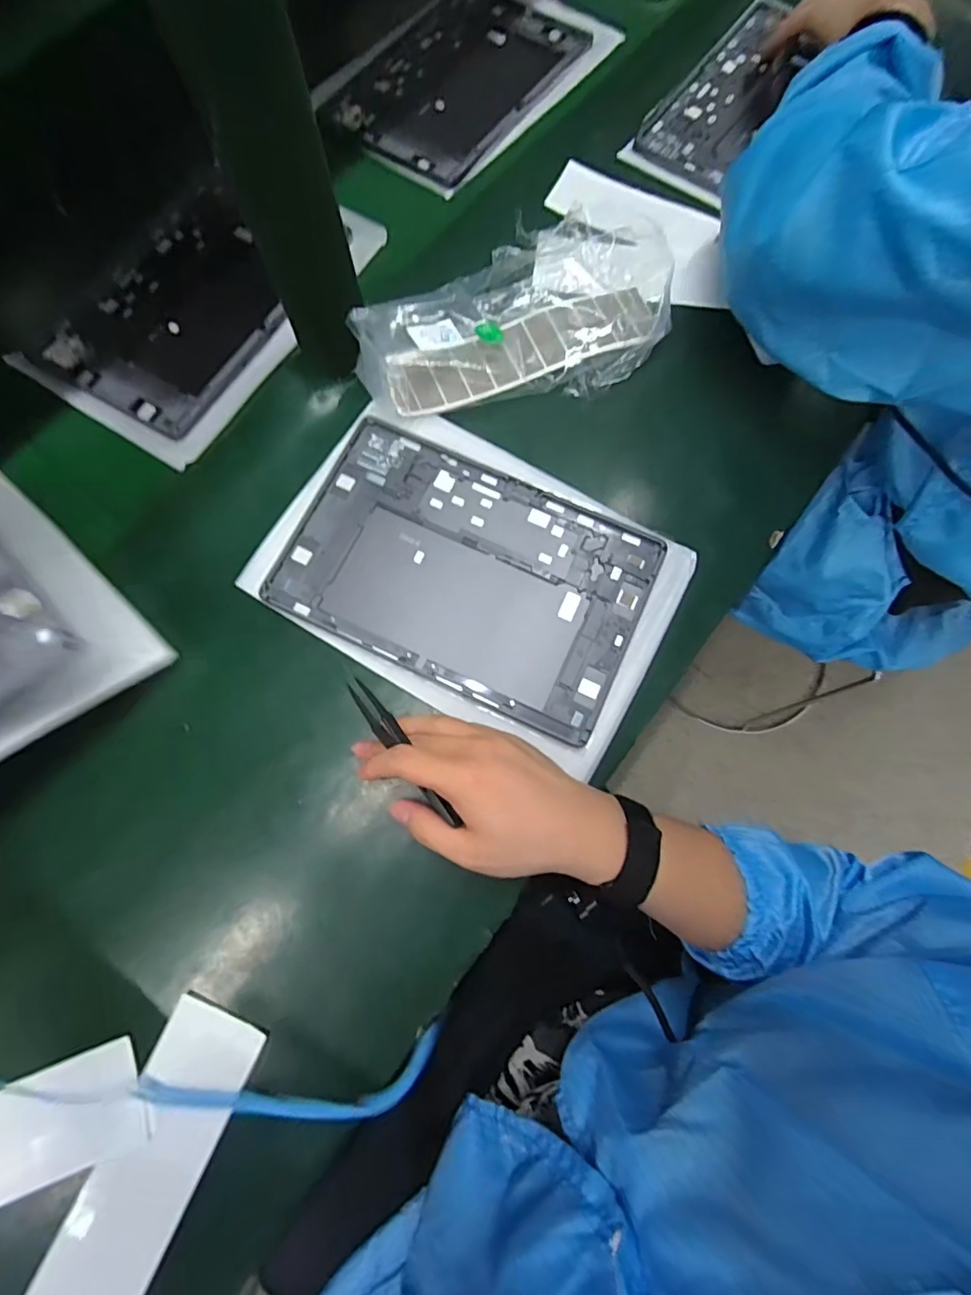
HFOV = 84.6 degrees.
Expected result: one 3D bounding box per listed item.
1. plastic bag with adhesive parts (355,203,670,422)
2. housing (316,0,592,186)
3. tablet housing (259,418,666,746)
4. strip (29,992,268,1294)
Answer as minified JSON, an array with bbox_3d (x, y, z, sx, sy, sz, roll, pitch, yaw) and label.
[{"bbox_3d":[0.020,-0.278,0.434,0.255,0.044,0.155,-16,75,-4],"label":"plastic bag with adhesive parts"},{"bbox_3d":[-0.024,-0.591,0.550,0.178,0.010,0.274,33,77,9],"label":"housing"},{"bbox_3d":[-0.013,-0.056,0.395,0.255,0.013,0.169,24,76,7],"label":"tablet housing"},{"bbox_3d":[-0.204,0.321,0.305,0.057,0.008,0.217,24,79,5],"label":"strip"}]

